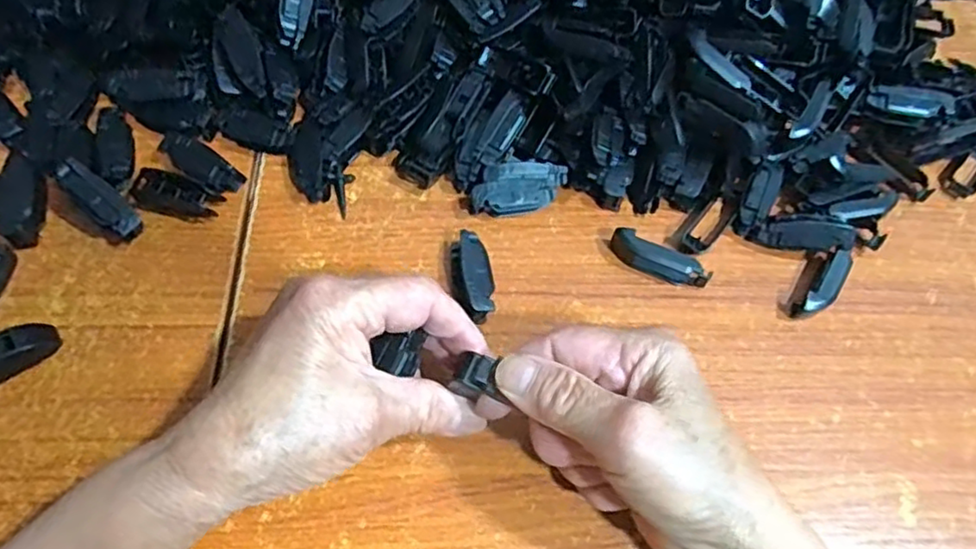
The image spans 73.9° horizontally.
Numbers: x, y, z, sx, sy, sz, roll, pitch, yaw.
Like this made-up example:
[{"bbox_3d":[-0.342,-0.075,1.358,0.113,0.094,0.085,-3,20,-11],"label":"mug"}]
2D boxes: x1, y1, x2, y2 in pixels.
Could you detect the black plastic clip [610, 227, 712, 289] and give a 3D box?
[{"bbox_3d":[0.093,-0.007,0.356,0.055,0.015,0.013,28,64,10],"label":"black plastic clip"}]

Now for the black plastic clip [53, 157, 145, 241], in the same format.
[{"bbox_3d":[-0.204,-0.040,0.341,0.048,0.018,0.018,45,66,-9],"label":"black plastic clip"}]

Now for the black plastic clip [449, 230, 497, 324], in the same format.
[{"bbox_3d":[-0.009,0.002,0.342,0.022,0.018,0.048,-2,63,-5],"label":"black plastic clip"}]

